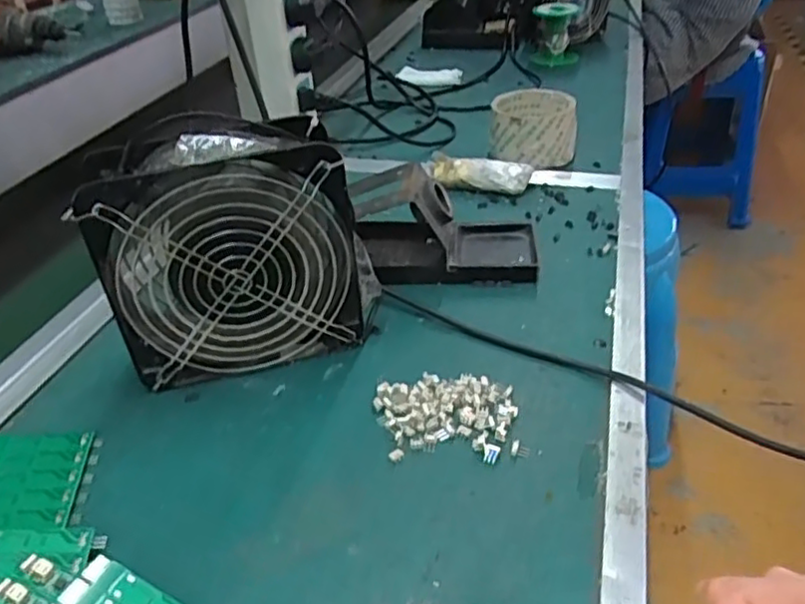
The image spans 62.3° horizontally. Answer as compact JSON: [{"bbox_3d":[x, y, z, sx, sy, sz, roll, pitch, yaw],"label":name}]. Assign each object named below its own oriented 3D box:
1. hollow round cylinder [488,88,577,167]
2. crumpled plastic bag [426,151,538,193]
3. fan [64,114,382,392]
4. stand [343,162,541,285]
[{"bbox_3d":[0.132,-0.174,0.677,0.083,0.059,0.082,3,36,9],"label":"hollow round cylinder"},{"bbox_3d":[0.070,-0.120,0.631,0.100,0.033,0.021,14,40,23],"label":"crumpled plastic bag"},{"bbox_3d":[-0.103,-0.031,0.422,0.157,0.154,0.053,-11,37,-11],"label":"fan"},{"bbox_3d":[0.030,-0.062,0.518,0.149,0.070,0.076,-2,36,1],"label":"stand"}]

